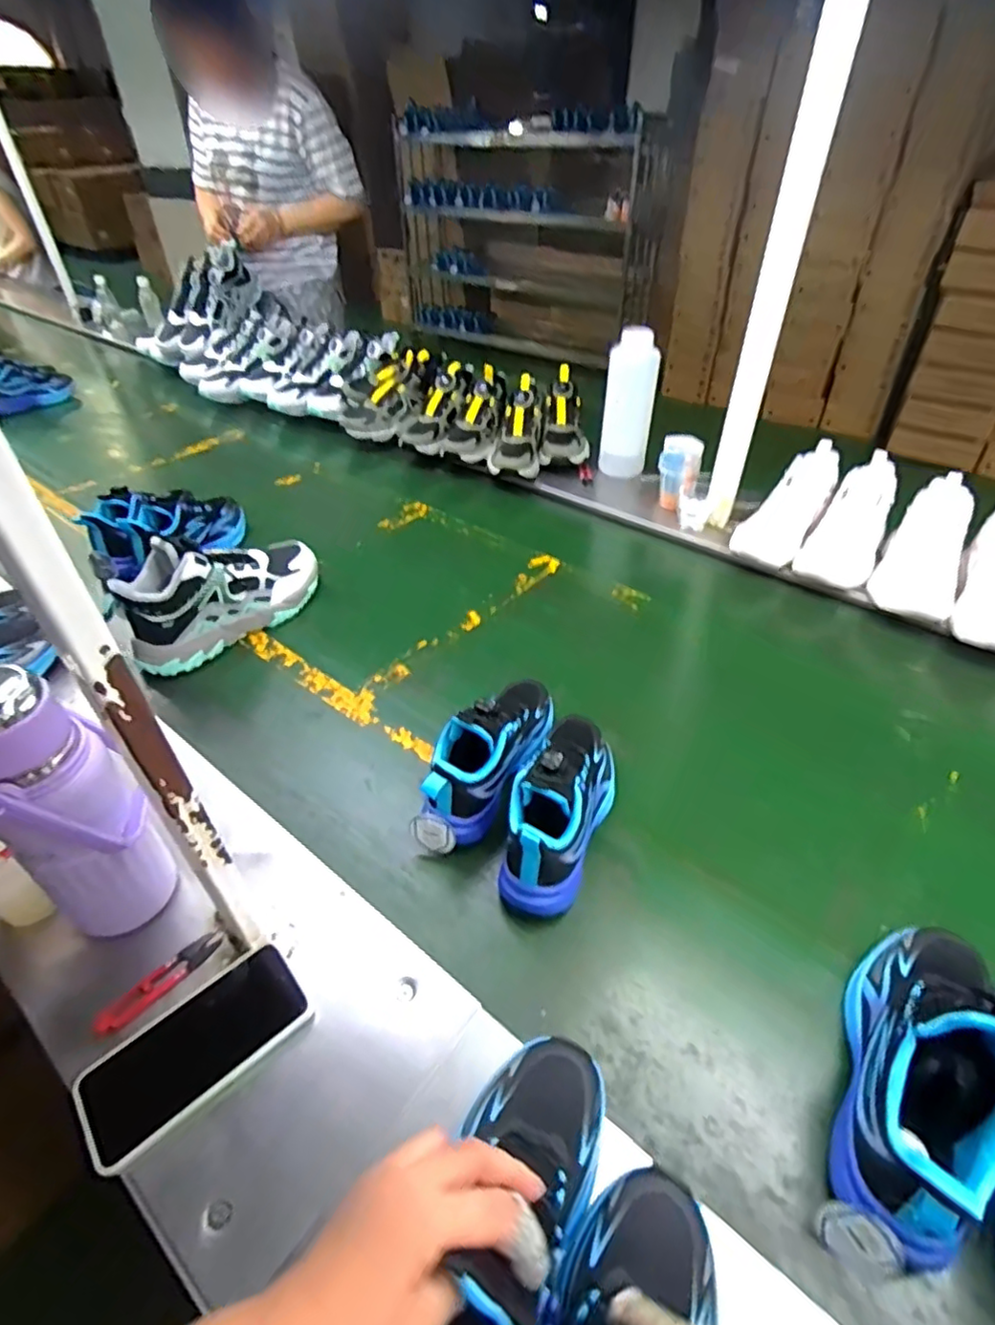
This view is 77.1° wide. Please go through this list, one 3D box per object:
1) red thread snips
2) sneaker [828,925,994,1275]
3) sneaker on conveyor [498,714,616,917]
[{"bbox_3d":[-0.278,0.263,0.519,0.023,0.008,0.104,43,49,19],"label":"red thread snips"},{"bbox_3d":[0.301,0.278,0.425,0.087,0.149,0.200,17,45,24],"label":"sneaker"},{"bbox_3d":[0.069,0.135,0.622,0.072,0.120,0.218,14,44,22],"label":"sneaker on conveyor"}]

